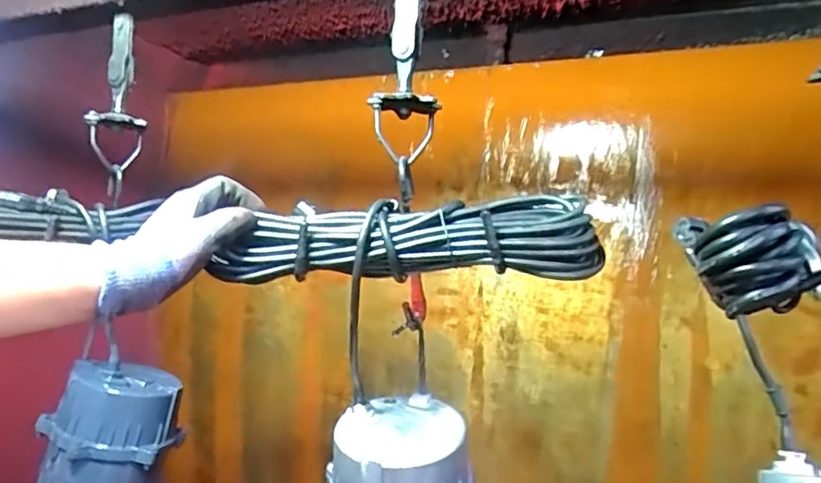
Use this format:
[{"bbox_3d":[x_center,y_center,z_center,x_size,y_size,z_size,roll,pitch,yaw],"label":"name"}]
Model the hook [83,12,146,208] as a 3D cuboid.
[{"bbox_3d":[-0.379,-0.171,0.773,0.065,0.229,0.053,-2,-2,-16],"label":"hook"}]

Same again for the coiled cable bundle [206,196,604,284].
[{"bbox_3d":[-0.005,0.000,0.551,0.340,0.071,0.039,-2,-2,7],"label":"coiled cable bundle"}]

